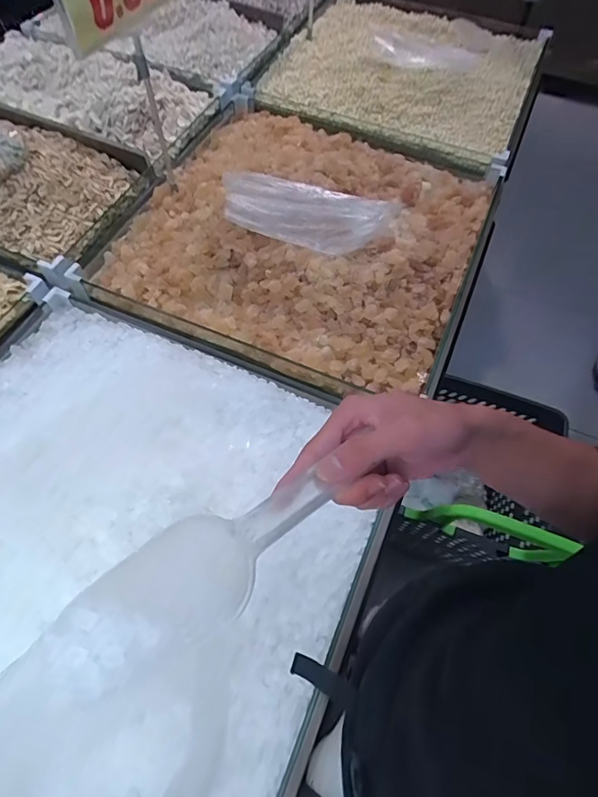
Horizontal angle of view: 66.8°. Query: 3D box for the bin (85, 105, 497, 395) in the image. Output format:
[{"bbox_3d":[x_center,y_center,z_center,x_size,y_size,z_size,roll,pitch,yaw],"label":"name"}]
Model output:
[{"bbox_3d":[0.018,-0.401,1.002,0.720,0.137,0.722,22,62,10],"label":"bin"}]

